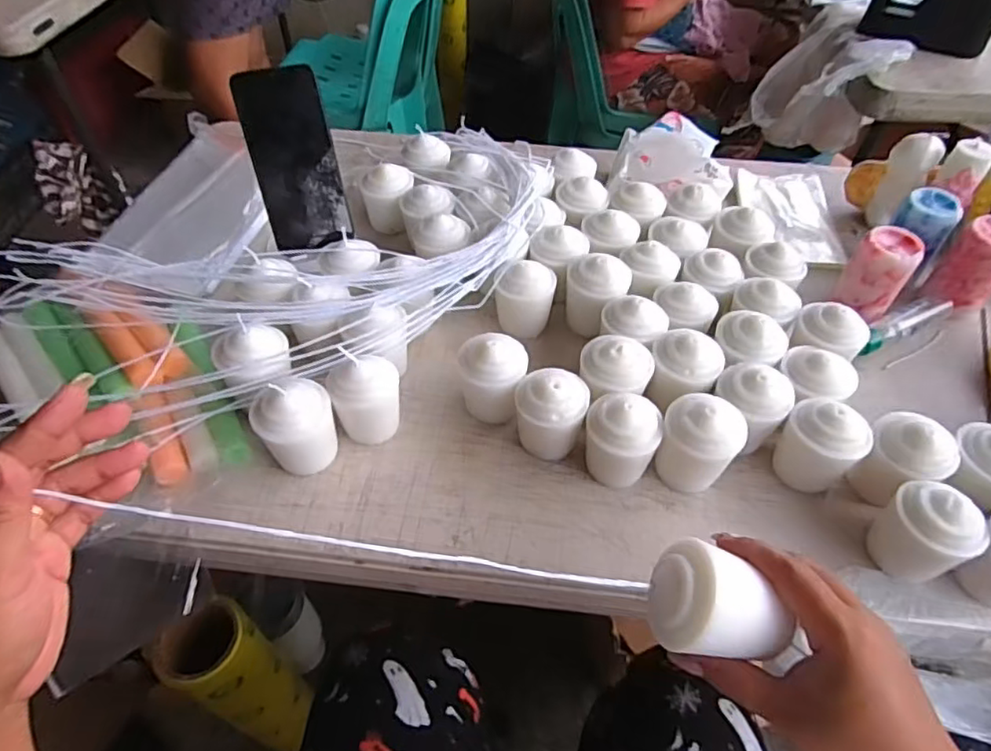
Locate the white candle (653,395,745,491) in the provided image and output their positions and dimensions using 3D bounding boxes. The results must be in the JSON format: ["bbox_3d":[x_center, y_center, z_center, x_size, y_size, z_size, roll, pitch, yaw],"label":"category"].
[{"bbox_3d":[0.152,0.054,0.467,0.057,0.073,0.045,25,55,18],"label":"white candle"}]

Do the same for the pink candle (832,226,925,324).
[{"bbox_3d":[0.362,-0.097,0.584,0.052,0.073,0.051,34,58,24],"label":"pink candle"}]

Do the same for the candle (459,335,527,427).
[{"bbox_3d":[-0.002,0.004,0.506,0.053,0.064,0.049,1,51,0],"label":"candle"}]

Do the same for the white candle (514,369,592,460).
[{"bbox_3d":[0.044,0.030,0.493,0.056,0.066,0.052,14,53,11],"label":"white candle"}]

